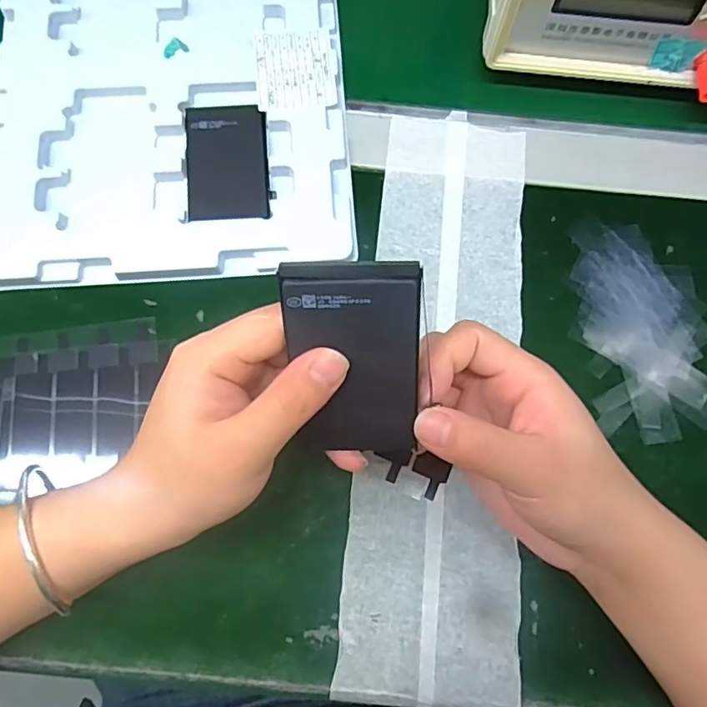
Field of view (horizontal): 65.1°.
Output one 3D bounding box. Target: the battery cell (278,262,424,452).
[{"bbox_3d":[0.001,0.005,0.208,0.047,0.082,0.007,1,34,6],"label":"battery cell"}]

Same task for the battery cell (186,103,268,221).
[{"bbox_3d":[-0.078,-0.118,0.340,0.049,0.004,0.078,-4,77,-2],"label":"battery cell"}]

